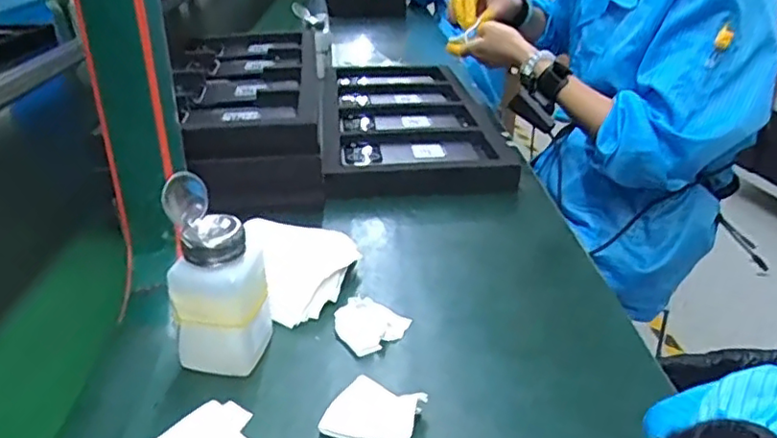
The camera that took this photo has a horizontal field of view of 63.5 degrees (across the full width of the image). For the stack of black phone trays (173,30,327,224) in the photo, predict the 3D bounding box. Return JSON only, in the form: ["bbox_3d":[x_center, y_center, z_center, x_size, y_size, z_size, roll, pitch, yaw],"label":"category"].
[{"bbox_3d":[-0.177,-0.160,0.834,0.188,0.089,0.506,-5,27,-10],"label":"stack of black phone trays"}]

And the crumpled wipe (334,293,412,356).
[{"bbox_3d":[-0.013,0.077,0.475,0.051,0.018,0.045,-19,32,-32],"label":"crumpled wipe"}]

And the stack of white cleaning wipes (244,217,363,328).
[{"bbox_3d":[-0.068,0.036,0.541,0.083,0.027,0.126,-10,28,-19],"label":"stack of white cleaning wipes"}]

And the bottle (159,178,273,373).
[{"bbox_3d":[-0.113,0.039,0.422,0.062,0.129,0.056,-3,27,-6],"label":"bottle"}]

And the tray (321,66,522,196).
[{"bbox_3d":[0.020,-0.155,0.894,0.219,0.029,0.511,-2,29,-5],"label":"tray"}]

